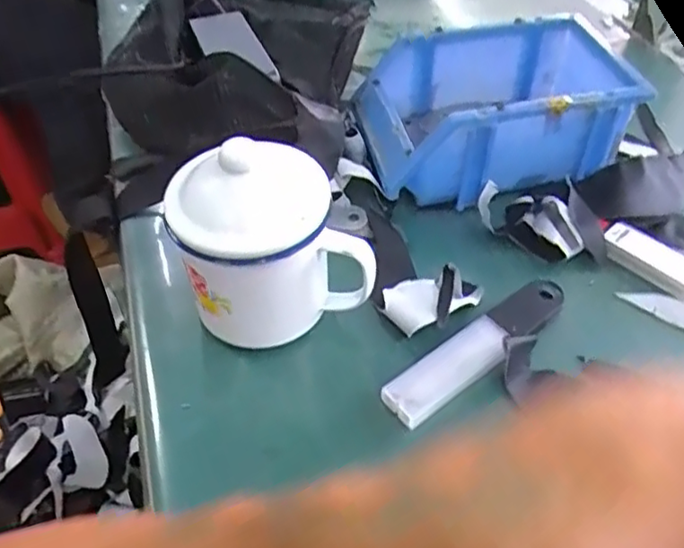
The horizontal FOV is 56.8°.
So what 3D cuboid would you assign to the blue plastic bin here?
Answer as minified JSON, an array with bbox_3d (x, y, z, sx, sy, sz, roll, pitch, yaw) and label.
[{"bbox_3d":[0.106,-0.118,0.460,0.180,0.073,0.126,-9,48,-8],"label":"blue plastic bin"}]

